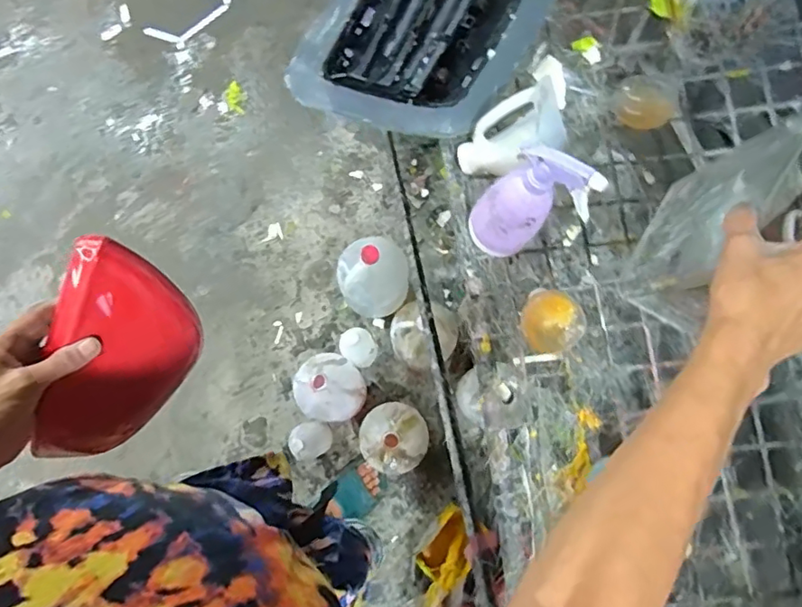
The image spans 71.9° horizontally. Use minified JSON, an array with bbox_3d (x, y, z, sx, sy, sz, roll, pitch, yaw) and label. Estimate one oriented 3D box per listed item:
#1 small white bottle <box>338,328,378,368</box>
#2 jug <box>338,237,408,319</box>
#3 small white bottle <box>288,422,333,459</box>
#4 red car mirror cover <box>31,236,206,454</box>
[{"bbox_3d":[-0.101,0.108,1.336,0.079,0.231,0.077,0,78,0],"label":"small white bottle"},{"bbox_3d":[-0.072,-0.076,1.343,0.173,0.309,0.166,0,78,0],"label":"jug"},{"bbox_3d":[-0.211,0.320,1.287,0.076,0.239,0.081,0,78,0],"label":"small white bottle"},{"bbox_3d":[-0.264,0.058,0.506,0.073,0.164,0.197,24,80,4],"label":"red car mirror cover"}]

